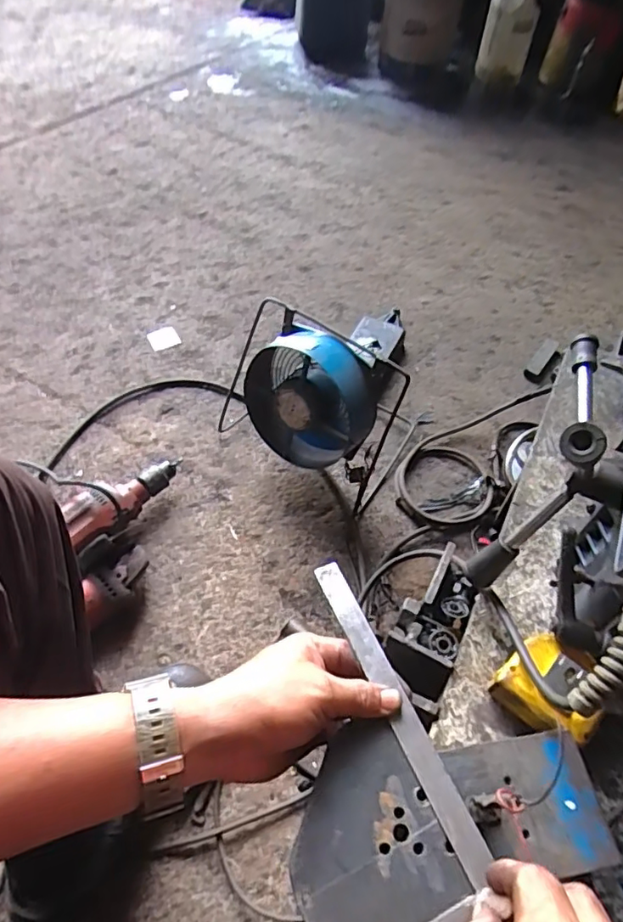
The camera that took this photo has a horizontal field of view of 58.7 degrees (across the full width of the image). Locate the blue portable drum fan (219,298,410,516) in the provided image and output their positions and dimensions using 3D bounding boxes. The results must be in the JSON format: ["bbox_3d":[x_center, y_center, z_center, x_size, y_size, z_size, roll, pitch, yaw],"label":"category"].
[{"bbox_3d":[0.010,-0.118,0.906,0.294,0.254,0.174,31,58,20],"label":"blue portable drum fan"}]

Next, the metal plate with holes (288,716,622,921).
[{"bbox_3d":[0.084,0.221,0.356,0.197,0.008,0.109,-9,53,-14],"label":"metal plate with holes"}]

